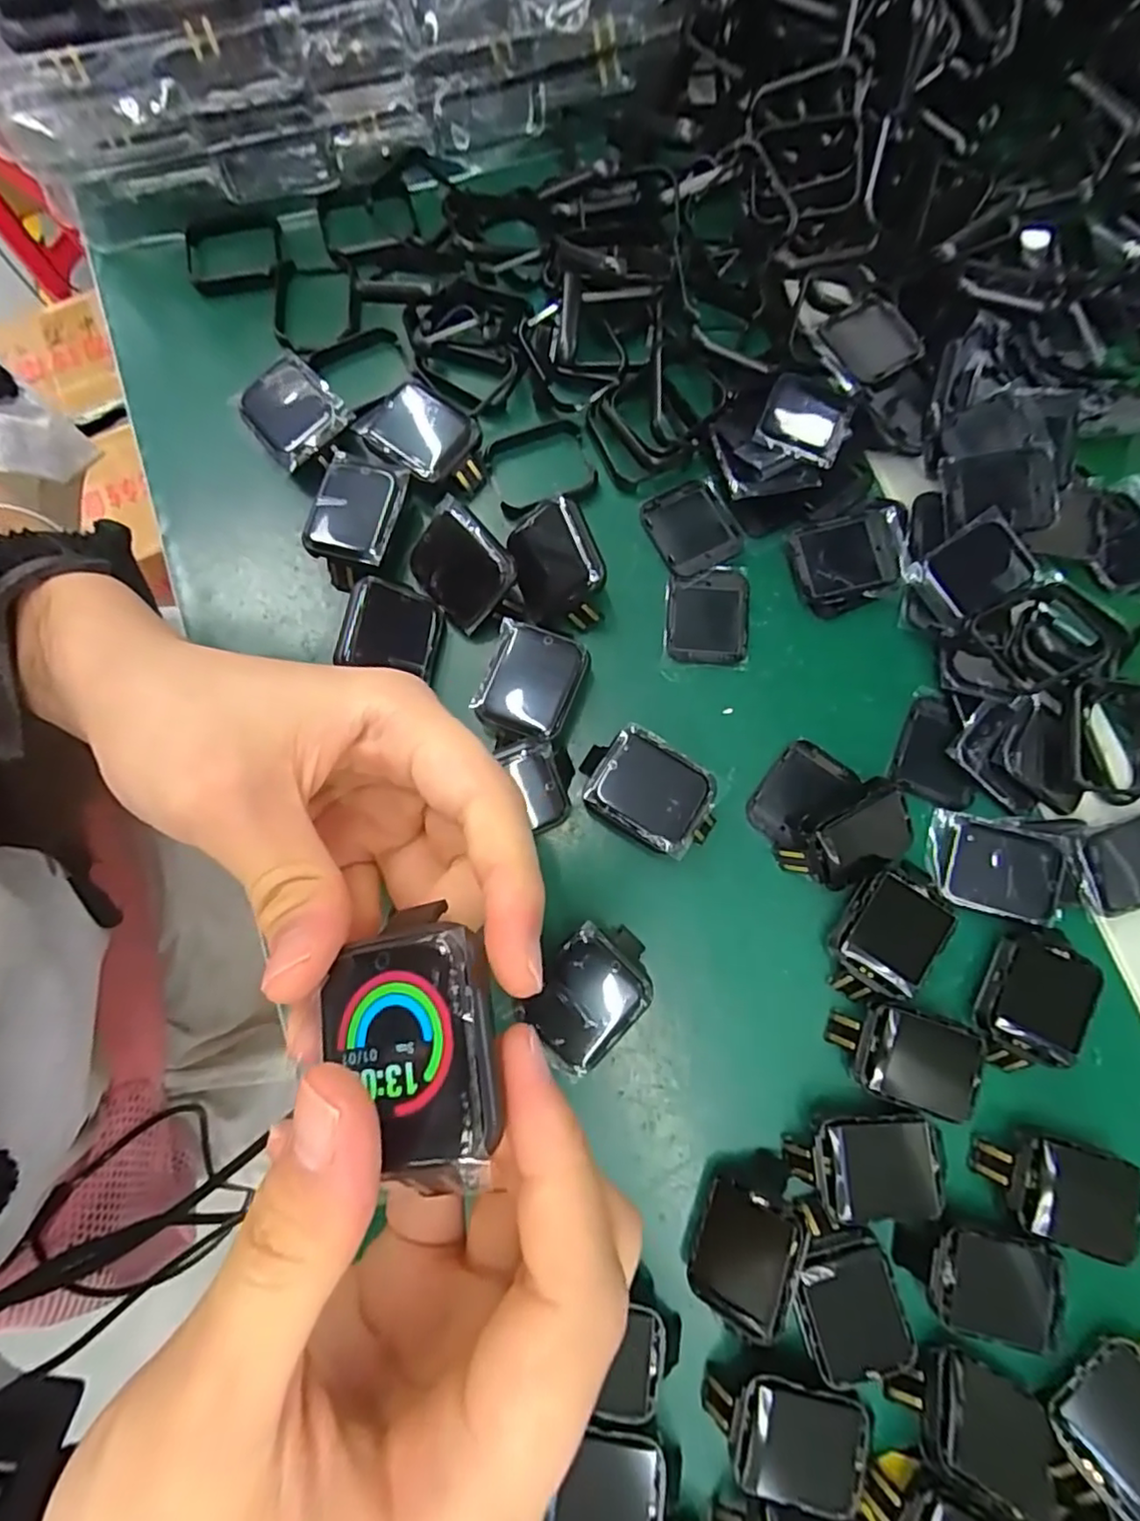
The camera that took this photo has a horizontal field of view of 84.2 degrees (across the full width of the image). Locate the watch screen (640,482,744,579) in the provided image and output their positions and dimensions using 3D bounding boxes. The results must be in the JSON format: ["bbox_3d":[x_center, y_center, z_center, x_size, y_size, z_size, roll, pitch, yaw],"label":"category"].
[{"bbox_3d":[0.051,-0.097,0.264,0.033,0.004,0.040,-26,80,-4],"label":"watch screen"}]

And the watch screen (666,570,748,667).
[{"bbox_3d":[0.056,-0.059,0.259,0.032,0.004,0.039,5,79,2],"label":"watch screen"}]

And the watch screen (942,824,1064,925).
[{"bbox_3d":[0.159,0.041,0.231,0.036,0.006,0.030,14,80,4],"label":"watch screen"}]

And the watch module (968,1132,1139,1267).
[{"bbox_3d":[0.164,0.144,0.214,0.045,0.019,0.031,17,80,4],"label":"watch module"}]

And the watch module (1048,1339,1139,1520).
[{"bbox_3d":[0.174,0.212,0.197,0.045,0.014,0.032,-37,43,-7],"label":"watch module"}]

